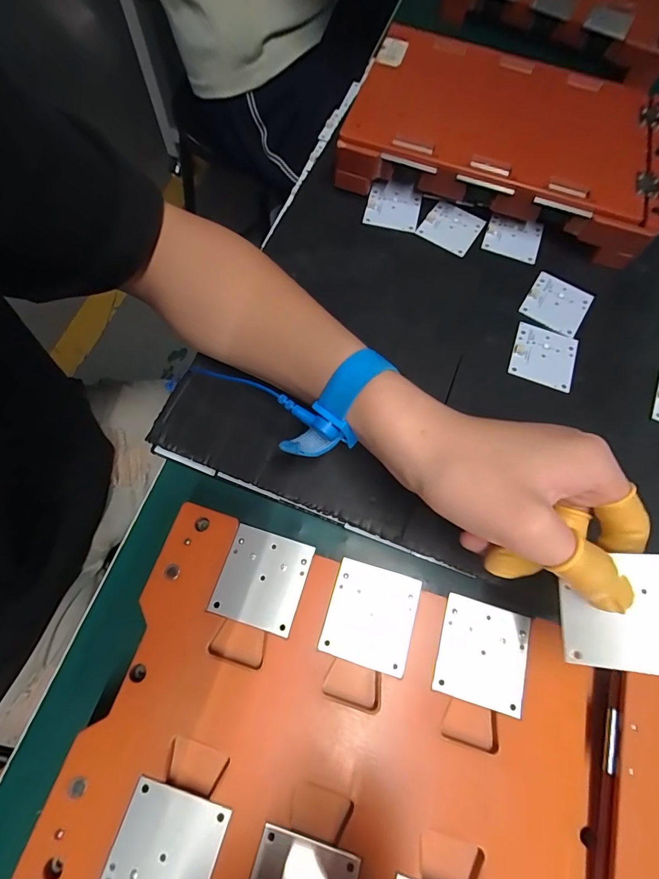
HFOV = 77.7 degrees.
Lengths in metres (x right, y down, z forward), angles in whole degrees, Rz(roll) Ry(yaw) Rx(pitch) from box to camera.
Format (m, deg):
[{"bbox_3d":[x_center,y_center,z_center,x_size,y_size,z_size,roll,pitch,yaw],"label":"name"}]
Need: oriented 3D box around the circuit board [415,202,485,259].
[{"bbox_3d":[0.099,-0.174,0.335,0.043,0.004,0.042,32,74,9],"label":"circuit board"}]

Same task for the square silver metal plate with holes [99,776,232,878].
[{"bbox_3d":[-0.071,0.179,0.175,0.044,0.004,0.046,15,65,9],"label":"square silver metal plate with holes"}]

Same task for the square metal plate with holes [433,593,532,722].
[{"bbox_3d":[0.078,0.109,0.208,0.043,0.004,0.047,16,69,4],"label":"square metal plate with holes"}]

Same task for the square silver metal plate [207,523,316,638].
[{"bbox_3d":[-0.036,0.074,0.218,0.043,0.006,0.047,17,69,4],"label":"square silver metal plate"}]

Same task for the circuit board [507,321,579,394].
[{"bbox_3d":[0.155,-0.060,0.295,0.044,0.009,0.045,21,69,5],"label":"circuit board"}]

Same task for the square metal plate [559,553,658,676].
[{"bbox_3d":[0.123,0.073,0.173,0.044,0.004,0.046,-4,78,23],"label":"square metal plate"}]

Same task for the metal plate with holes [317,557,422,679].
[{"bbox_3d":[0.022,0.092,0.214,0.044,0.005,0.047,17,69,4],"label":"metal plate with holes"}]

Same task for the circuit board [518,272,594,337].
[{"bbox_3d":[0.173,-0.103,0.311,0.044,0.004,0.046,32,73,11],"label":"circuit board"}]

